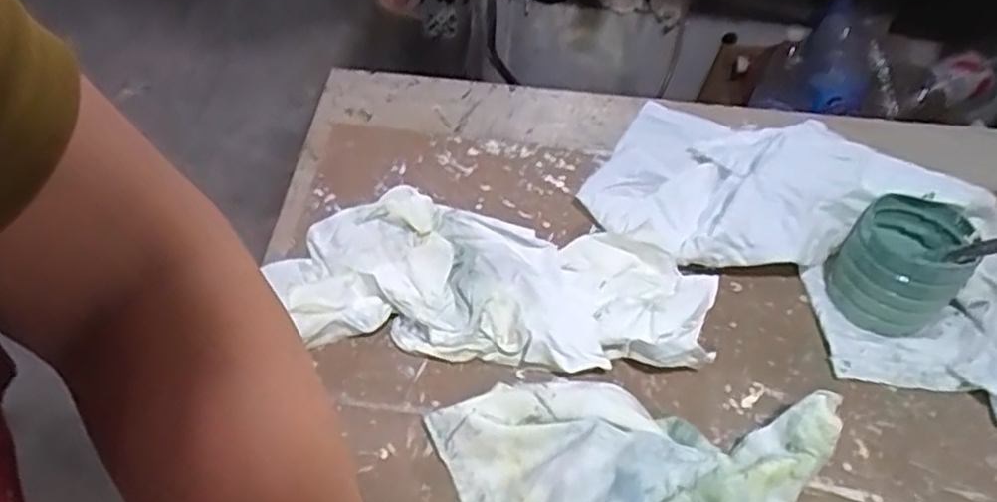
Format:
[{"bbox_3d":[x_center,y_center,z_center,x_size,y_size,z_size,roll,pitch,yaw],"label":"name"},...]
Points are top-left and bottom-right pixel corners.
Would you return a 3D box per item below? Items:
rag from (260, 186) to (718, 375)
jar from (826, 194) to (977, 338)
[{"bbox_3d":[-0.001,0.014,0.430,0.237,0.041,0.104,8,48,1],"label":"rag"},{"bbox_3d":[0.246,0.008,0.451,0.064,0.066,0.065,3,48,-3],"label":"jar"}]

